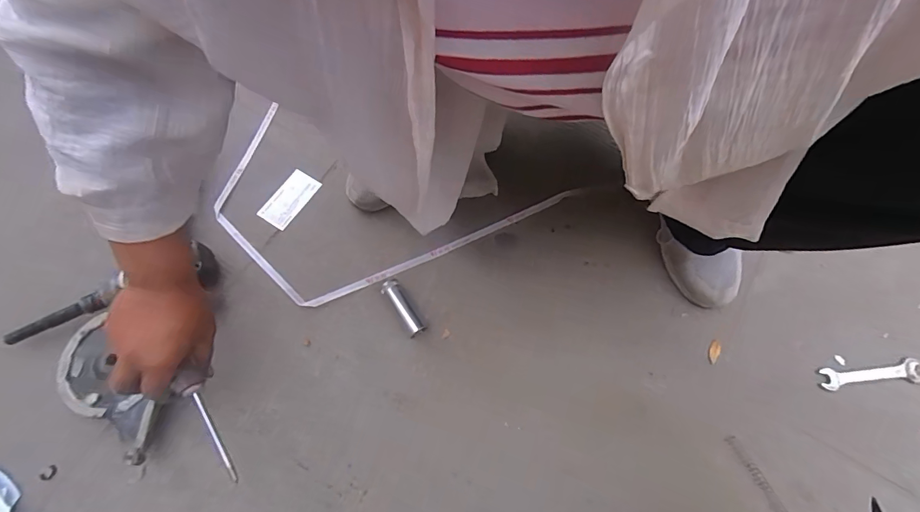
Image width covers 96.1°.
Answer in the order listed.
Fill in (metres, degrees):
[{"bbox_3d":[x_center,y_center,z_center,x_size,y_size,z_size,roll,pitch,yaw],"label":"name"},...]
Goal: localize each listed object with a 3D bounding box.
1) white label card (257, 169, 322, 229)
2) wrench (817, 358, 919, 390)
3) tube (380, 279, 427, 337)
[{"bbox_3d":[-0.251,-0.084,0.607,0.049,0.005,0.090,30,71,10],"label":"white label card"},{"bbox_3d":[0.521,0.150,0.524,0.128,0.008,0.028,-4,69,-2],"label":"wrench"},{"bbox_3d":[-0.074,0.066,0.534,0.023,0.025,0.077,-31,73,-12],"label":"tube"}]

